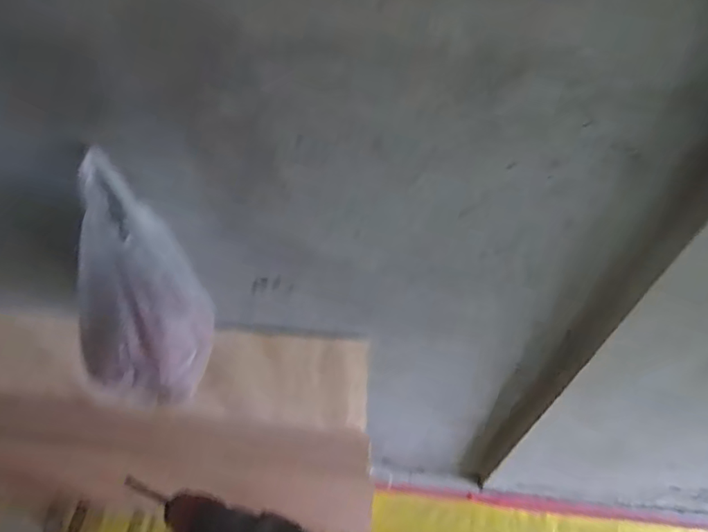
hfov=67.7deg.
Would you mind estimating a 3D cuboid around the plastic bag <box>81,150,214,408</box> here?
[{"bbox_3d":[-0.398,0.046,0.937,0.251,0.312,0.274,15,58,11],"label":"plastic bag"}]

